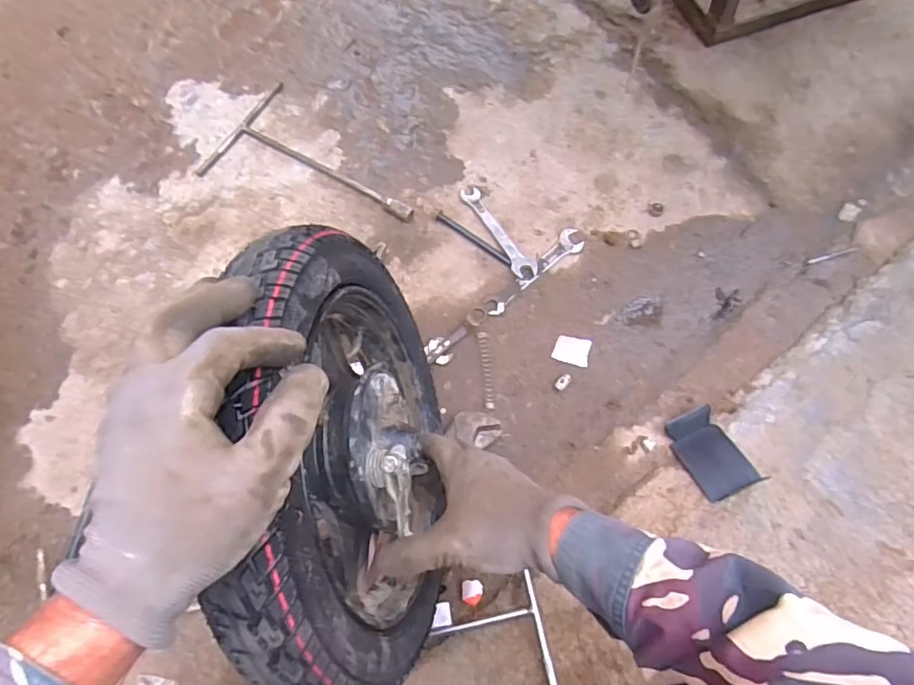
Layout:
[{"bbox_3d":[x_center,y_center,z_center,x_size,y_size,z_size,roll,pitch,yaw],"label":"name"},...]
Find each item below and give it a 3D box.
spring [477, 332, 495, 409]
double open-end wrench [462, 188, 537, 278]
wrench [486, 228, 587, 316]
[{"bbox_3d":[0.036,0.034,0.695,0.013,0.006,0.094,-6,74,-1],"label":"spring"},{"bbox_3d":[0.054,-0.147,0.745,0.030,0.015,0.150,-30,76,-8],"label":"double open-end wrench"},{"bbox_3d":[0.099,-0.091,0.732,0.158,0.006,0.032,-40,78,-10],"label":"wrench"}]

